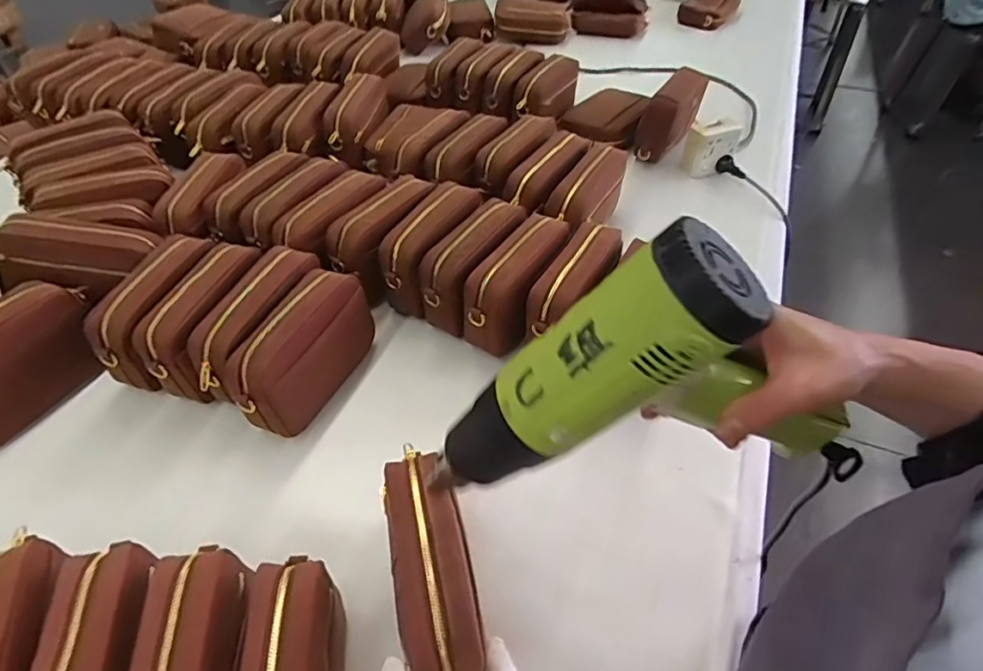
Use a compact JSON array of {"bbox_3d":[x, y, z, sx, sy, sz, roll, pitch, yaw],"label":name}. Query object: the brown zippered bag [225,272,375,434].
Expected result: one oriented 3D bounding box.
[{"bbox_3d":[-0.227,0.015,0.666,0.074,0.116,0.202,19,50,17],"label":"brown zippered bag"}]

